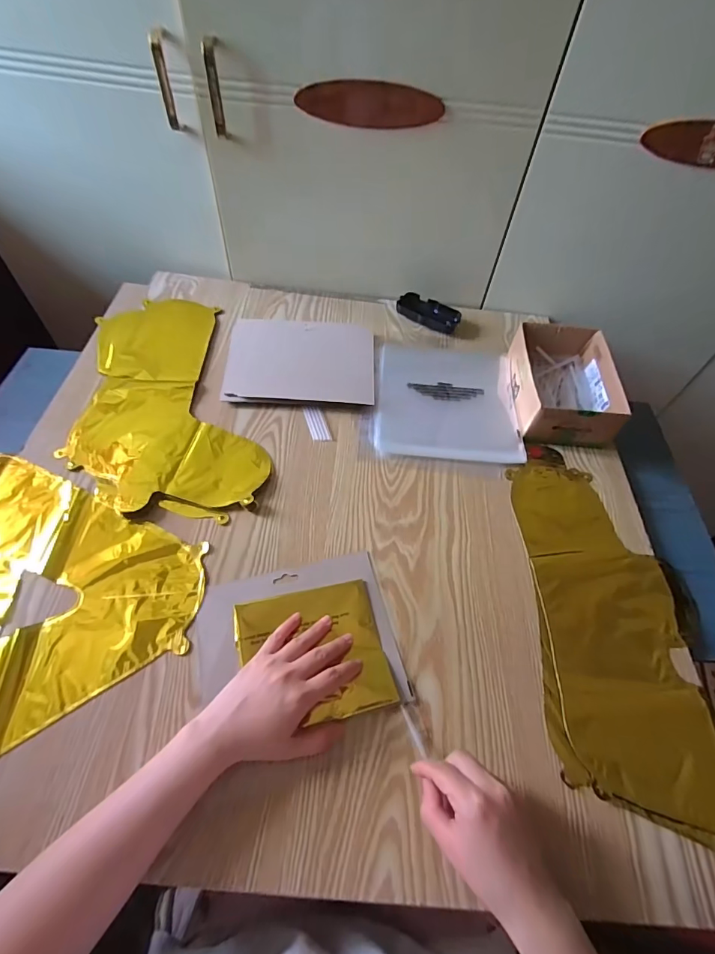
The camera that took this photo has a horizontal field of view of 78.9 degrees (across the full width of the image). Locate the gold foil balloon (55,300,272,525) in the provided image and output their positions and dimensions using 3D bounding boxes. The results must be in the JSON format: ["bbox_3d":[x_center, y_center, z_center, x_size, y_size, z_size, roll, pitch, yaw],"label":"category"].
[{"bbox_3d":[-0.276,-0.117,0.613,0.224,0.008,0.414,-13,58,-13],"label":"gold foil balloon"}]

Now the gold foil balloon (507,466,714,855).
[{"bbox_3d":[0.287,0.155,0.473,0.190,0.007,0.380,5,56,-1],"label":"gold foil balloon"}]

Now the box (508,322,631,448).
[{"bbox_3d":[0.298,-0.135,0.633,0.133,0.066,0.190,5,56,-1],"label":"box"}]

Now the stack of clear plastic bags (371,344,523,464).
[{"bbox_3d":[0.133,-0.121,0.644,0.204,0.015,0.224,6,56,-1],"label":"stack of clear plastic bags"}]

